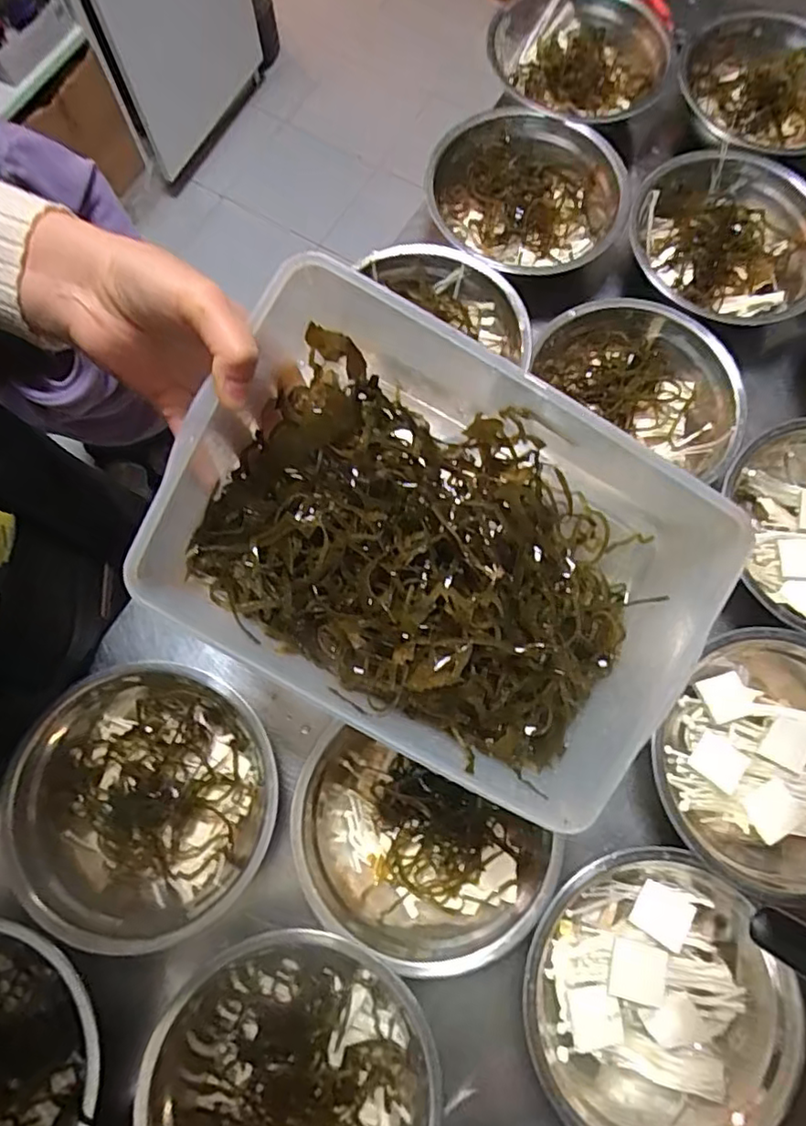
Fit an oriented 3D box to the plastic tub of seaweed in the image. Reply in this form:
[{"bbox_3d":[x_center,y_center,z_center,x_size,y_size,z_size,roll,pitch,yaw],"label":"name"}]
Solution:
[{"bbox_3d":[0.021,-0.008,0.339,0.289,0.120,0.212,24,76,5],"label":"plastic tub of seaweed"}]

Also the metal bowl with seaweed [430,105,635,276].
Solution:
[{"bbox_3d":[0.116,-0.357,0.605,0.185,0.065,0.199,0,75,-1],"label":"metal bowl with seaweed"}]

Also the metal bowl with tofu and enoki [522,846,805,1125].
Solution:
[{"bbox_3d":[0.173,0.302,0.425,0.177,0.050,0.176,-27,77,-8],"label":"metal bowl with tofu and enoki"}]

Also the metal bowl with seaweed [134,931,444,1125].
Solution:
[{"bbox_3d":[-0.077,0.356,0.422,0.197,0.075,0.186,0,75,-1],"label":"metal bowl with seaweed"}]

